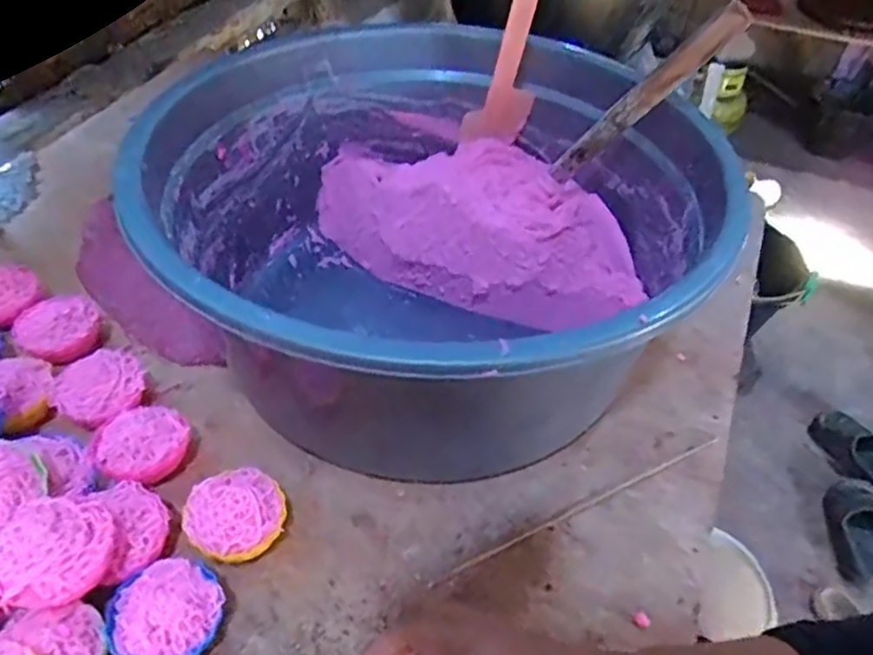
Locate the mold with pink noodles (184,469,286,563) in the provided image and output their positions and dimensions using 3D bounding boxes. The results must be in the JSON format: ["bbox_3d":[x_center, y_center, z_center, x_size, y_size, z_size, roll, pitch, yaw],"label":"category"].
[{"bbox_3d":[-0.128,0.123,0.435,0.059,0.035,0.060,1,46,-1],"label":"mold with pink noodles"}]

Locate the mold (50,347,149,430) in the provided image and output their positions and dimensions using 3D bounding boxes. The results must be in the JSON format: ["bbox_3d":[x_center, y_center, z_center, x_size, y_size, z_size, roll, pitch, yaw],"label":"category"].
[{"bbox_3d":[-0.246,0.052,0.500,0.060,0.030,0.066,1,46,-1],"label":"mold"}]

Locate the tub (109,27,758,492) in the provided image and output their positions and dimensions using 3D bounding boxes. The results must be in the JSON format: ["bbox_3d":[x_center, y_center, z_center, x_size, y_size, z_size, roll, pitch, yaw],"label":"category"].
[{"bbox_3d":[-0.006,-0.064,0.528,0.383,0.186,0.396,1,46,-1],"label":"tub"}]

